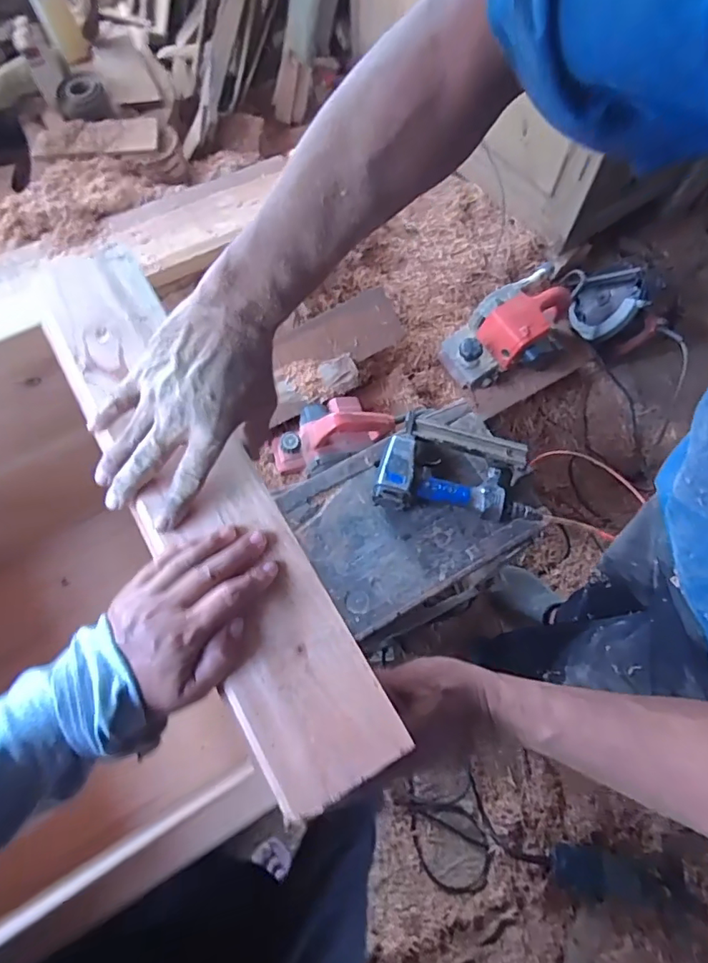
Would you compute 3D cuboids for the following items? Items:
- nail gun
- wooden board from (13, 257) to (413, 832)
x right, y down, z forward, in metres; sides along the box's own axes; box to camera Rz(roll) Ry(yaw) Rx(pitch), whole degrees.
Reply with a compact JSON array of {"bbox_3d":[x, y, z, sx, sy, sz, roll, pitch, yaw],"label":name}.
[{"bbox_3d":[0.162,-0.021,0.808,0.241,0.050,0.155,8,71,2],"label":"nail gun"},{"bbox_3d":[-0.127,-0.007,0.396,0.094,0.014,0.486,-30,73,-11],"label":"wooden board"}]

